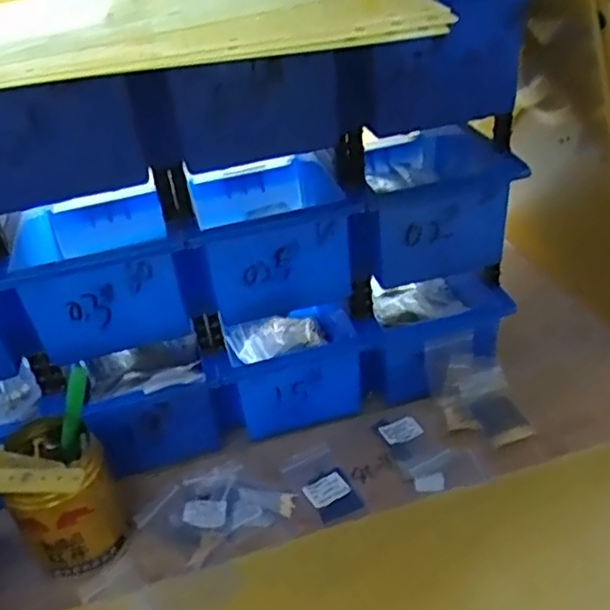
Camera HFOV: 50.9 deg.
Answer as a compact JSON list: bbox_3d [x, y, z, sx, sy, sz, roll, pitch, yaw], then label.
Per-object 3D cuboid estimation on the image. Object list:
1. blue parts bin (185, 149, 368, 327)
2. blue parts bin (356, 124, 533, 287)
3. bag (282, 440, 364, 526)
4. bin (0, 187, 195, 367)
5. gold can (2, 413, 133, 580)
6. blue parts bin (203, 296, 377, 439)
[{"bbox_3d":[-0.035,-0.065,0.473,0.103,0.074,0.163,-14,36,-10],"label":"blue parts bin"},{"bbox_3d":[0.090,-0.093,0.494,0.103,0.079,0.179,-6,35,1],"label":"blue parts bin"},{"bbox_3d":[0.014,0.127,0.460,0.039,0.004,0.064,-22,38,-21],"label":"bag"},{"bbox_3d":[-0.148,-0.043,0.462,0.103,0.080,0.165,-15,36,-11],"label":"bin"},{"bbox_3d":[-0.153,0.122,0.419,0.060,0.079,0.077,-14,36,-10],"label":"gold can"},{"bbox_3d":[-0.020,0.032,0.531,0.123,0.077,0.136,-14,36,-10],"label":"blue parts bin"}]

